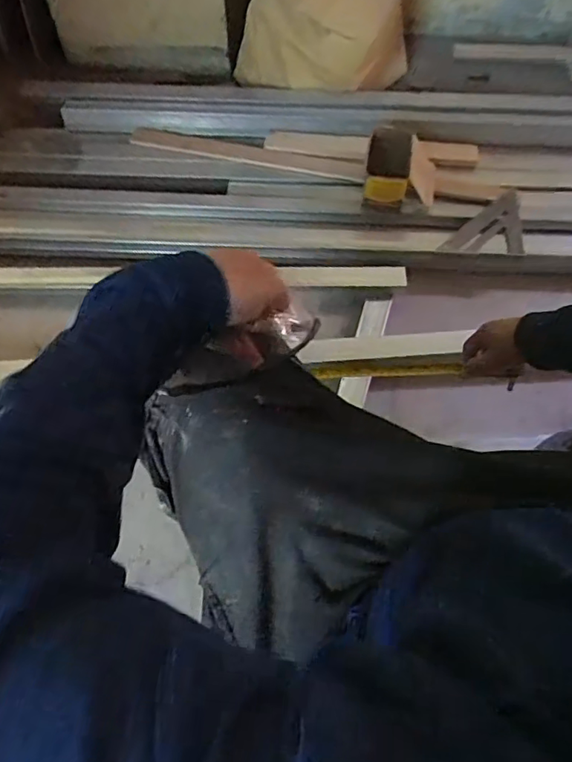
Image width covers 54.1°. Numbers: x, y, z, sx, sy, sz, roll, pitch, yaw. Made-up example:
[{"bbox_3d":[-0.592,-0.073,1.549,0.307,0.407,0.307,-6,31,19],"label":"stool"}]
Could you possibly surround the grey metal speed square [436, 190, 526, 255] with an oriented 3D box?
[{"bbox_3d":[0.380,-0.311,1.098,0.161,0.028,0.136,0,63,0],"label":"grey metal speed square"}]

